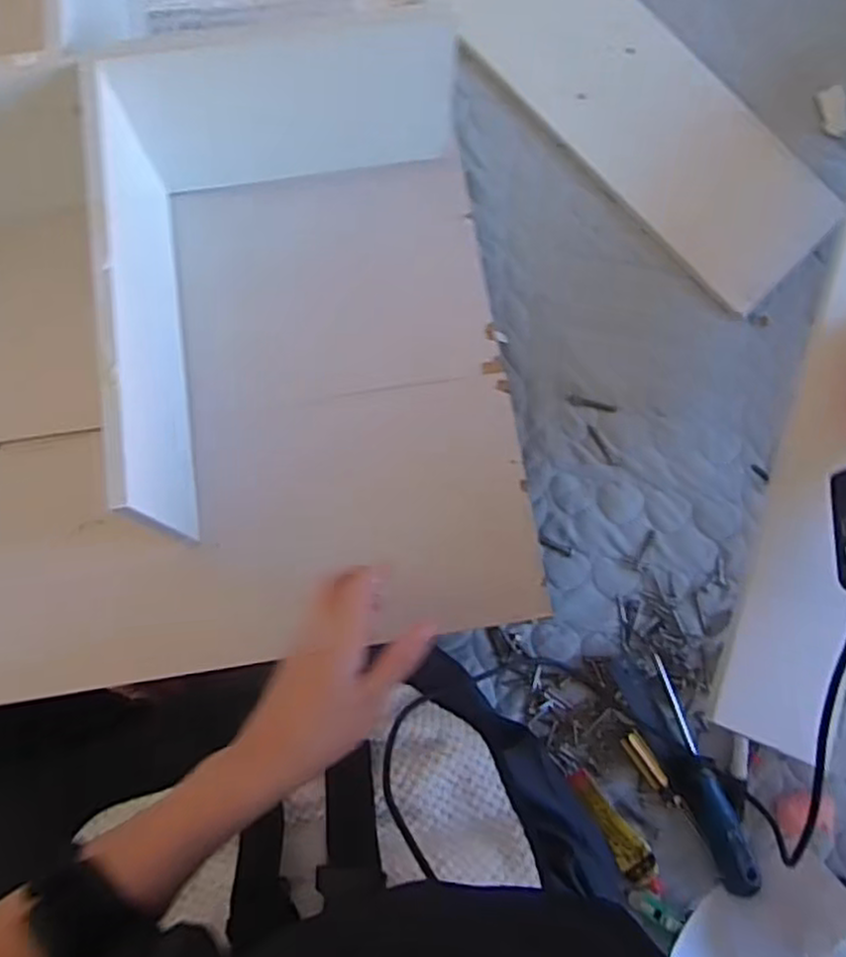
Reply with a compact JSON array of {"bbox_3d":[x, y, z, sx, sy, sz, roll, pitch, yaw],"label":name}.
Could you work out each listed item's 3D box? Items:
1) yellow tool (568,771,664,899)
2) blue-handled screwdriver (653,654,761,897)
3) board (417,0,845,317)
[{"bbox_3d":[0.156,0.287,0.599,0.027,0.023,0.115,-35,86,-4],"label":"yellow tool"},{"bbox_3d":[0.224,0.241,0.594,0.034,0.033,0.182,-24,85,-3],"label":"blue-handled screwdriver"},{"bbox_3d":[0.067,-0.454,0.657,0.132,0.026,0.740,-44,89,10],"label":"board"}]

